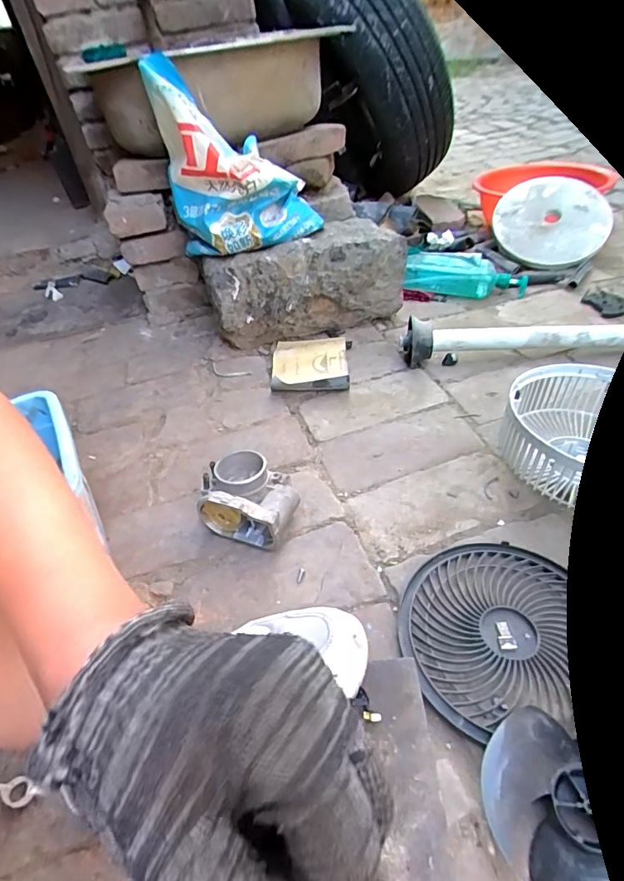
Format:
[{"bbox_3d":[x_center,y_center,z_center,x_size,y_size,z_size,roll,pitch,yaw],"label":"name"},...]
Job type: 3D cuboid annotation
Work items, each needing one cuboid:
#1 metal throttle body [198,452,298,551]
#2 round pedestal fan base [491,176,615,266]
[{"bbox_3d":[-0.080,0.076,0.601,0.133,0.069,0.102,17,46,28],"label":"metal throttle body"},{"bbox_3d":[0.540,-0.493,1.061,0.239,0.024,0.197,15,85,9],"label":"round pedestal fan base"}]

